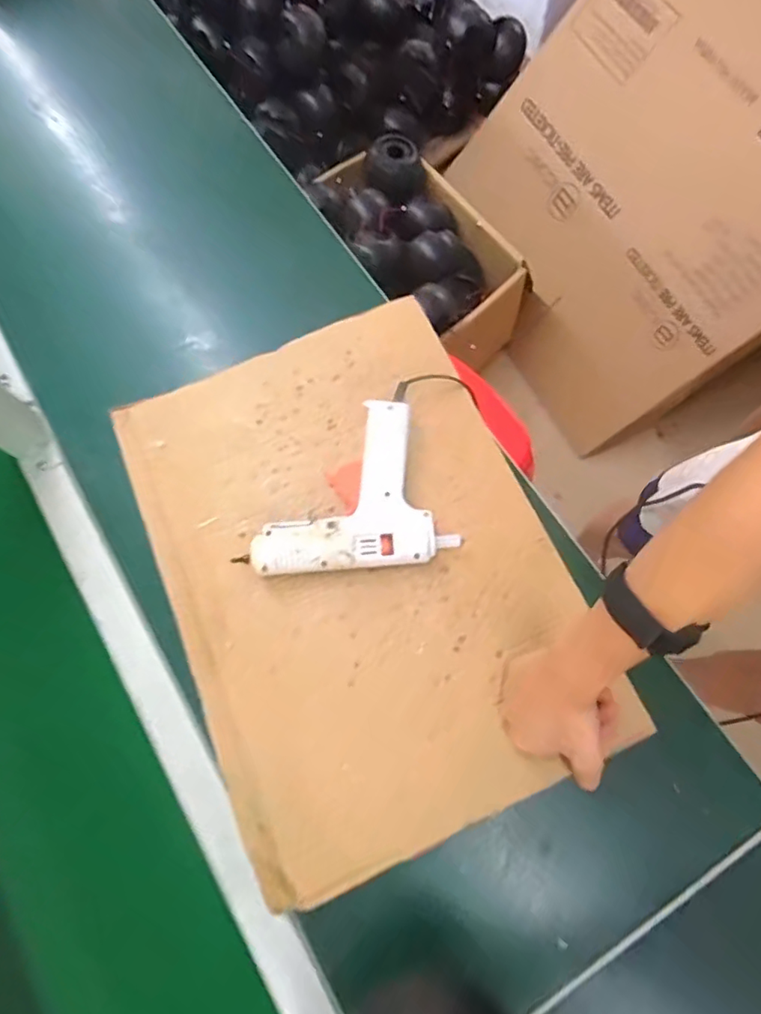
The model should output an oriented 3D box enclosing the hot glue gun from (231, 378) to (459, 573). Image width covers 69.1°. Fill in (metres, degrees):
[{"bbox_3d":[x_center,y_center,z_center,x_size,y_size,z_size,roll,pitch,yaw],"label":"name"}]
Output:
[{"bbox_3d":[-0.042,-0.014,0.547,0.193,0.056,0.164,-13,73,-1],"label":"hot glue gun"}]

